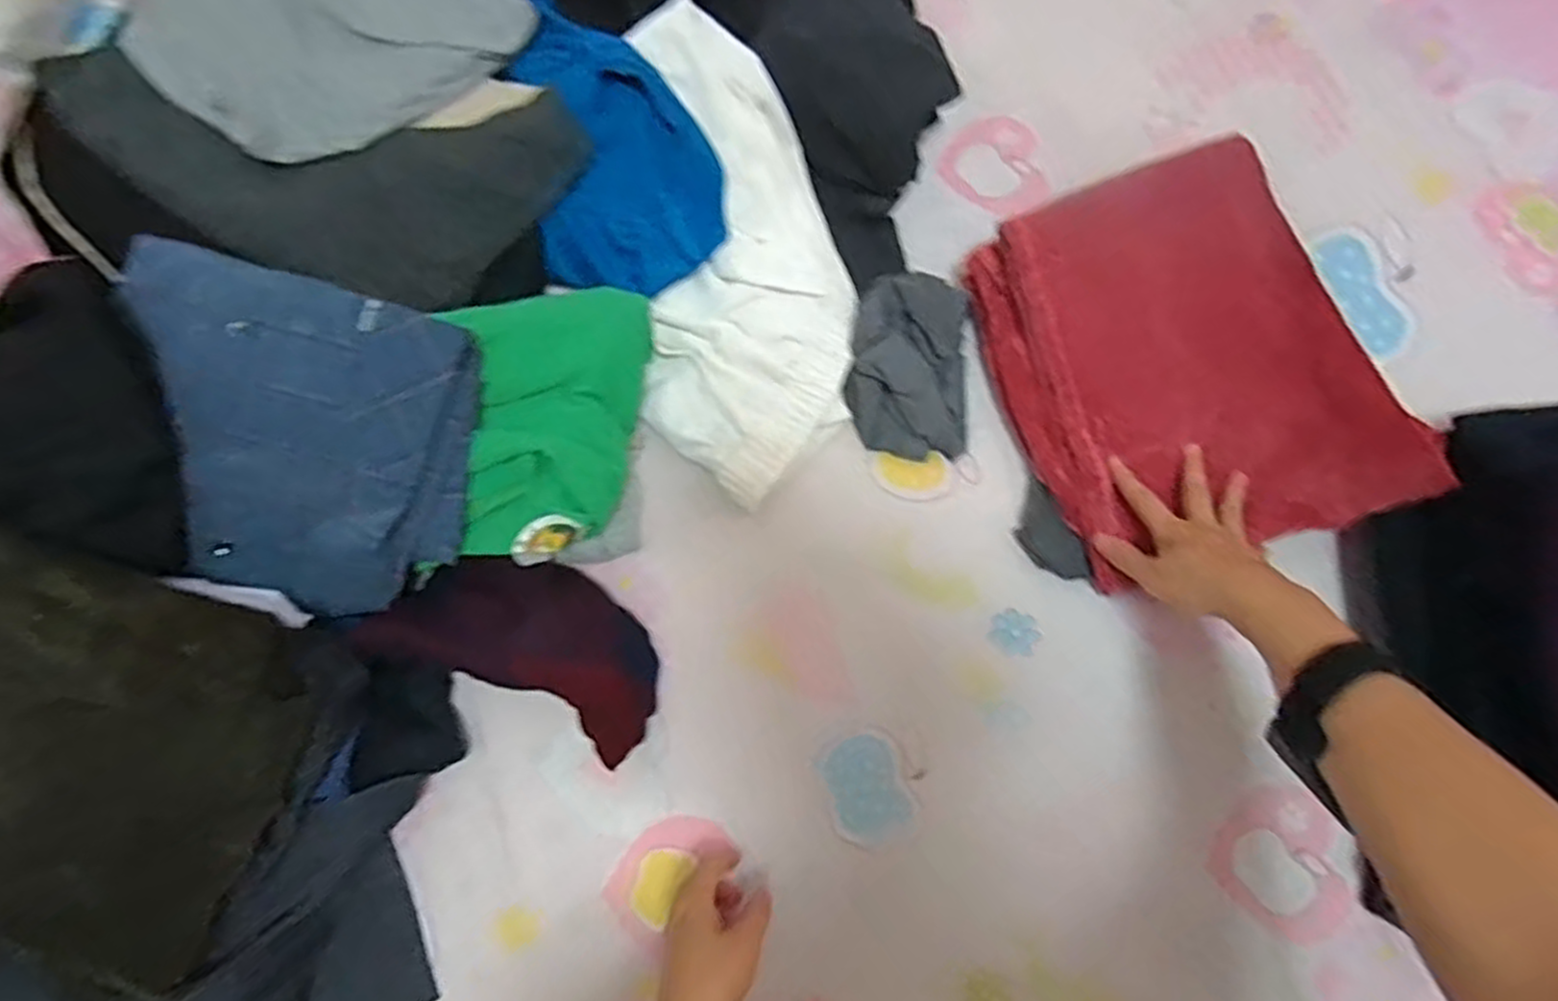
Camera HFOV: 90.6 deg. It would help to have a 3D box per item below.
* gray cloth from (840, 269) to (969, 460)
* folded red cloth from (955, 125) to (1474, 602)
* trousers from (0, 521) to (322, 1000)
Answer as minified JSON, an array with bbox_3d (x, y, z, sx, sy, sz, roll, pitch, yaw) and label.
[{"bbox_3d":[0.107,-0.116,0.641,0.095,0.027,0.154,2,76,1],"label":"gray cloth"},{"bbox_3d":[0.304,-0.102,0.590,0.227,0.077,0.296,-20,77,-5],"label":"folded red cloth"},{"bbox_3d":[-0.459,0.138,0.480,0.294,0.058,0.216,24,79,7],"label":"trousers"}]

